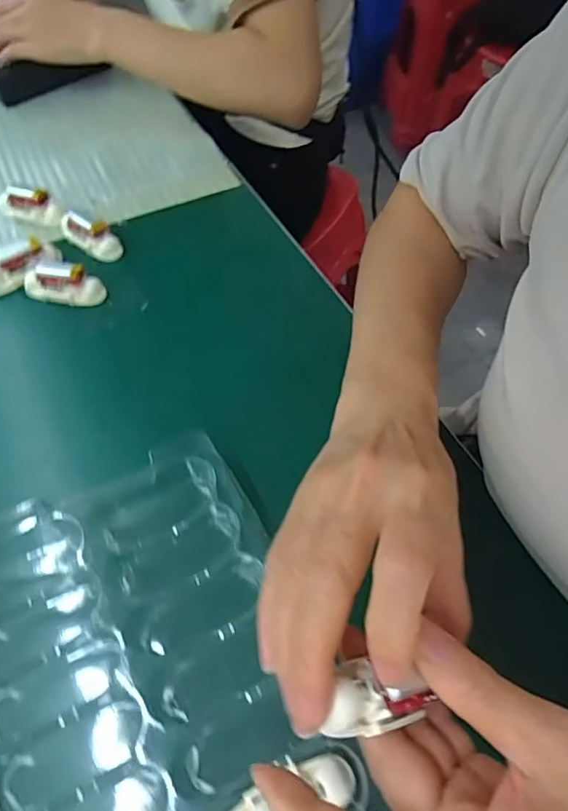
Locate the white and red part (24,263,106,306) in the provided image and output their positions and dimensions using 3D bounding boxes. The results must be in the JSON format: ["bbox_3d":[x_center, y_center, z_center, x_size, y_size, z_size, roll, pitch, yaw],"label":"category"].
[{"bbox_3d":[-0.169,-0.093,0.414,0.063,0.025,0.020,2,55,-1],"label":"white and red part"}]

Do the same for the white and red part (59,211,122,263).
[{"bbox_3d":[-0.159,-0.142,0.447,0.059,0.027,0.018,33,60,19],"label":"white and red part"}]

